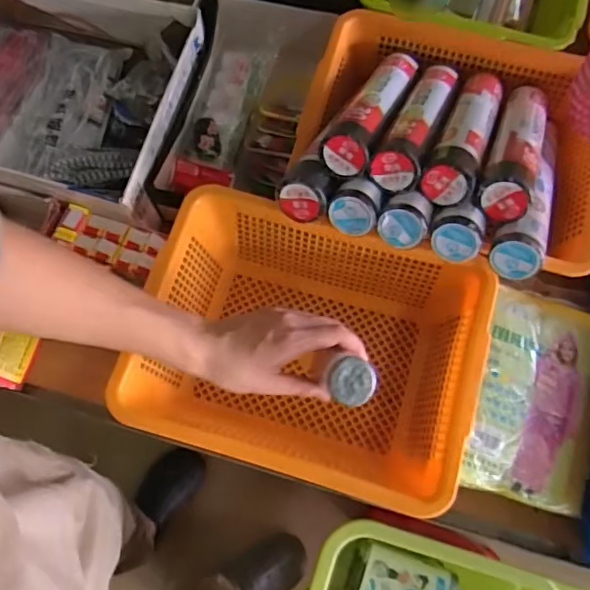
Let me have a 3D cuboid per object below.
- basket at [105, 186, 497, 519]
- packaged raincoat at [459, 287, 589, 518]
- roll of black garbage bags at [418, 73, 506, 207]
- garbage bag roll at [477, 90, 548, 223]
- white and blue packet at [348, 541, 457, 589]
[{"bbox_3d":[0.015,0.063,0.669,0.368,0.140,0.278,15,74,6],"label":"basket"},{"bbox_3d":[0.277,0.115,0.643,0.158,0.017,0.230,19,75,-14],"label":"packaged raincoat"},{"bbox_3d":[0.201,-0.194,0.653,0.050,0.051,0.240,24,52,8],"label":"roll of black garbage bags"},{"bbox_3d":[0.255,-0.178,0.652,0.051,0.052,0.241,23,50,8],"label":"garbage bag roll"},{"bbox_3d":[0.170,0.469,0.909,0.153,0.053,0.108,16,74,6],"label":"white and blue packet"}]

